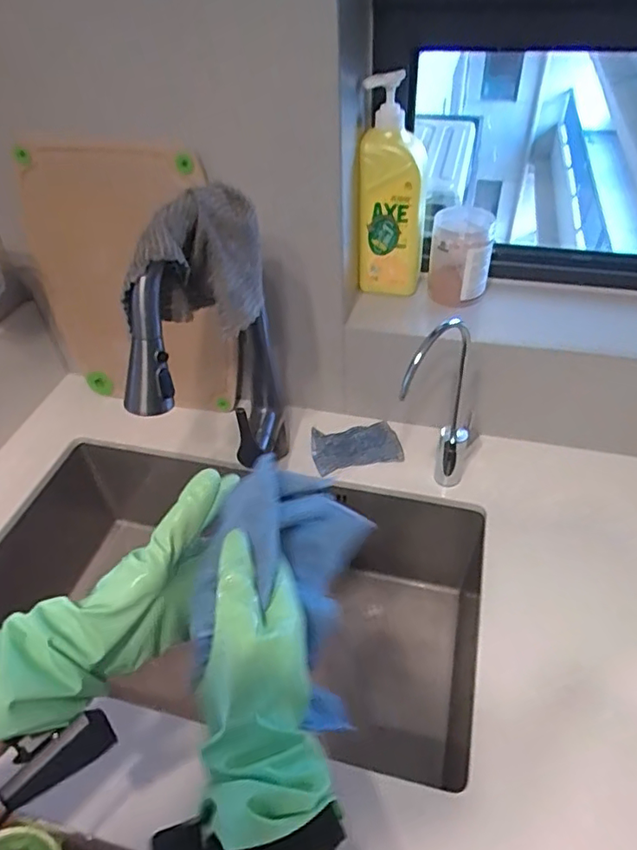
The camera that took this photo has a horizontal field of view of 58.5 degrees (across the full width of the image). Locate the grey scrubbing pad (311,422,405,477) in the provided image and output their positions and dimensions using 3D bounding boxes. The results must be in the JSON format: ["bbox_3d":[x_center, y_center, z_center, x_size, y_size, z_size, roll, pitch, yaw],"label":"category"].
[{"bbox_3d":[0.055,0.031,0.858,0.129,0.018,0.076,-6,44,-3],"label":"grey scrubbing pad"}]

